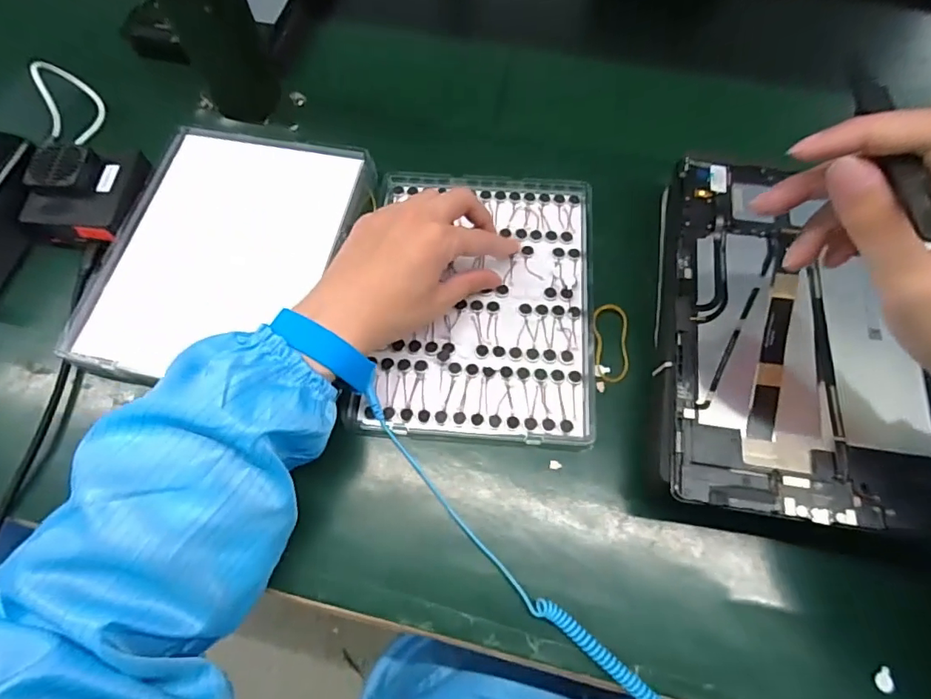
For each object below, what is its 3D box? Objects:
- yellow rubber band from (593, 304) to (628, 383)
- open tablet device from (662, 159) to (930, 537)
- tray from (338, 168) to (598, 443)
[{"bbox_3d":[0.104,-0.005,0.368,0.025,0.004,0.058,6,71,-1],"label":"yellow rubber band"},{"bbox_3d":[0.200,-0.017,0.317,0.145,0.010,0.235,7,66,6],"label":"open tablet device"},{"bbox_3d":[0.011,-0.042,0.381,0.163,0.010,0.219,3,66,4],"label":"tray"}]

